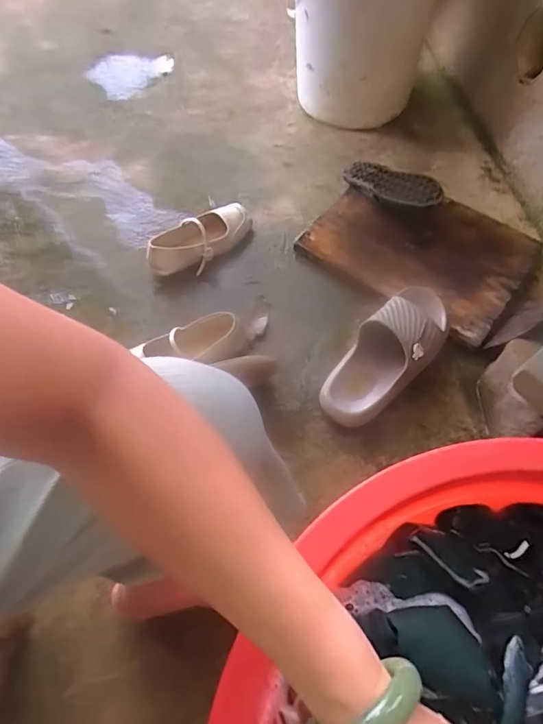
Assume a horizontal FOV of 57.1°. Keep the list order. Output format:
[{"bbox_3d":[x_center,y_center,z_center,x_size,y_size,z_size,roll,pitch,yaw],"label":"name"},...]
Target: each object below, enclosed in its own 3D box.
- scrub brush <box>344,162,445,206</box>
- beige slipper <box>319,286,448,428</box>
[{"bbox_3d":[0.225,-0.332,0.922,0.189,0.025,0.072,33,63,33],"label":"scrub brush"},{"bbox_3d":[0.175,-0.007,0.770,0.100,0.057,0.246,39,85,18],"label":"beige slipper"}]

